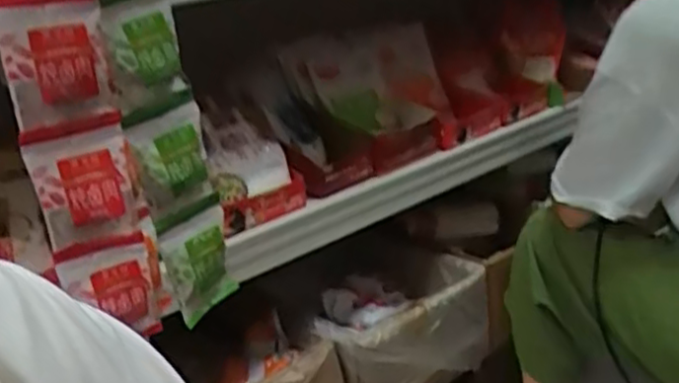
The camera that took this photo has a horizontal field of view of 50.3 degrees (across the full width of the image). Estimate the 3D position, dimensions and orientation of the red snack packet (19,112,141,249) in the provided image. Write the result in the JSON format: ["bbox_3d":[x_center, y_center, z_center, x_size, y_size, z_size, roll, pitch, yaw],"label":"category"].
[{"bbox_3d":[-0.242,-0.010,0.687,0.087,0.114,0.030,-16,23,-23],"label":"red snack packet"}]

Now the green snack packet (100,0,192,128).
[{"bbox_3d":[-0.188,-0.127,0.708,0.083,0.114,0.044,-19,24,-29],"label":"green snack packet"}]

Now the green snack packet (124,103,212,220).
[{"bbox_3d":[-0.181,-0.029,0.764,0.087,0.107,0.030,-23,27,-37],"label":"green snack packet"}]

